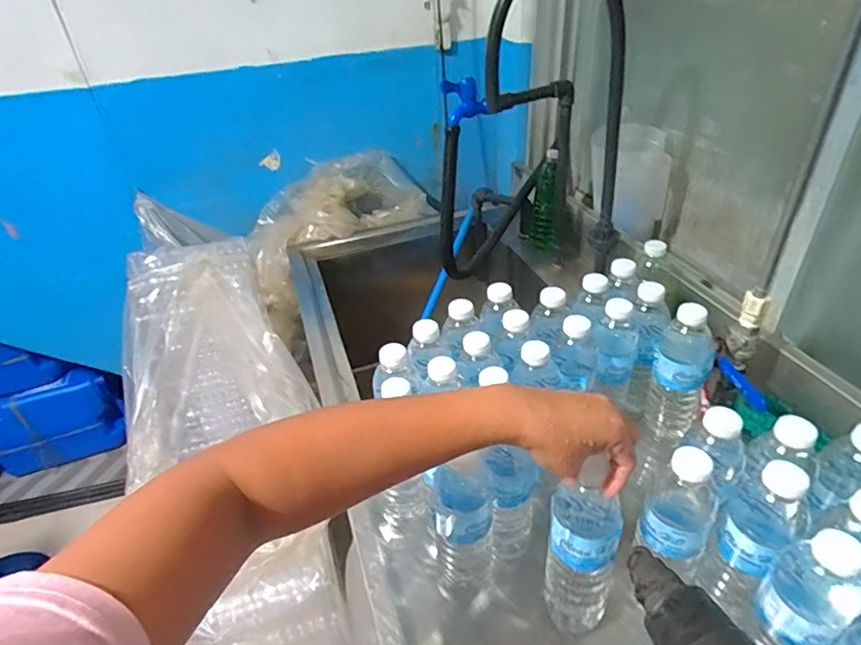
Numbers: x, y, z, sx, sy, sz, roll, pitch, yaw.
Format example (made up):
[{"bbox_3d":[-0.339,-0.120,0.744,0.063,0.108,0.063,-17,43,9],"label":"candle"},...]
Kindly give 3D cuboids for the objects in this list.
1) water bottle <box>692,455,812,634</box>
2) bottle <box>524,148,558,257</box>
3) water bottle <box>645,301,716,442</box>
[{"bbox_3d":[0.295,0.209,0.486,0.063,0.202,0.055,26,46,34],"label":"water bottle"},{"bbox_3d":[0.241,-0.241,1.120,0.061,0.206,0.079,1,37,7],"label":"bottle"},{"bbox_3d":[0.320,0.067,0.676,0.065,0.198,0.057,15,41,24],"label":"water bottle"}]

